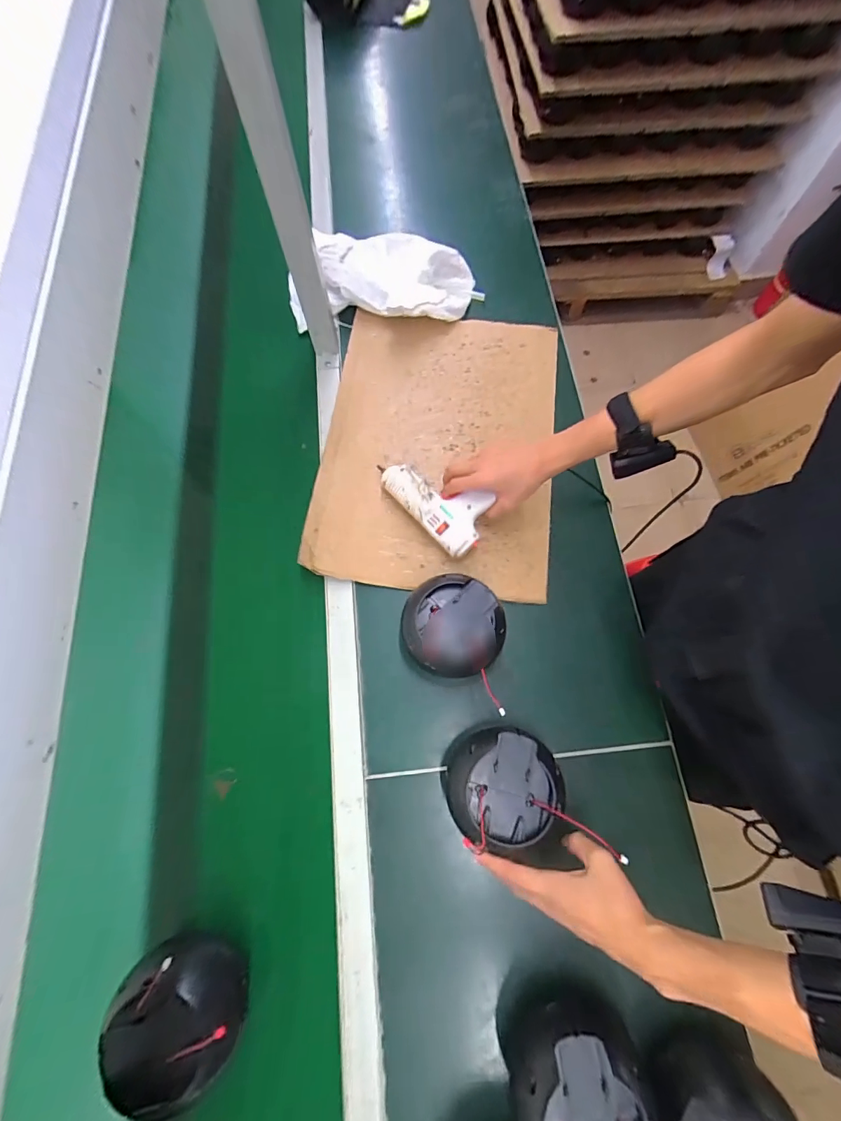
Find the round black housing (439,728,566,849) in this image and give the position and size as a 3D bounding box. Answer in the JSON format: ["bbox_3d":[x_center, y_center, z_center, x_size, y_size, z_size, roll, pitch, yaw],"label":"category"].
[{"bbox_3d":[0.092,0.260,0.509,0.125,0.095,0.112,-19,74,-5],"label":"round black housing"}]

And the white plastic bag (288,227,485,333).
[{"bbox_3d":[-0.054,-0.491,0.757,0.303,0.074,0.183,11,73,4],"label":"white plastic bag"}]

